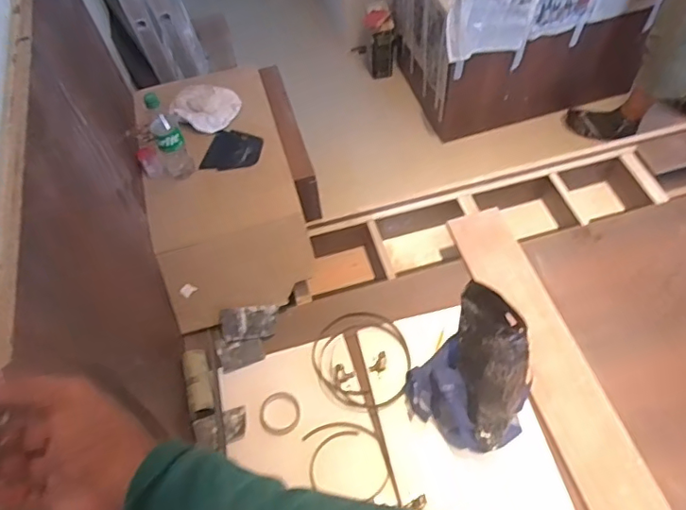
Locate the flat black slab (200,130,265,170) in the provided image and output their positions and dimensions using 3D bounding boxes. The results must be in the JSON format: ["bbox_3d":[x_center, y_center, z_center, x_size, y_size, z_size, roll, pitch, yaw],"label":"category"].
[{"bbox_3d":[-0.271,-0.257,1.332,0.128,0.015,0.125,9,59,10],"label":"flat black slab"}]

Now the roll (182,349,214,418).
[{"bbox_3d":[-0.313,0.281,1.164,0.050,0.052,0.156,-15,58,-5],"label":"roll"}]

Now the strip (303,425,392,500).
[{"bbox_3d":[0.008,0.423,1.103,0.163,0.011,0.162,-13,58,-4],"label":"strip"}]

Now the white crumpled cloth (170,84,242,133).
[{"bbox_3d":[-0.363,-0.393,1.412,0.165,0.035,0.163,19,61,15],"label":"white crumpled cloth"}]

